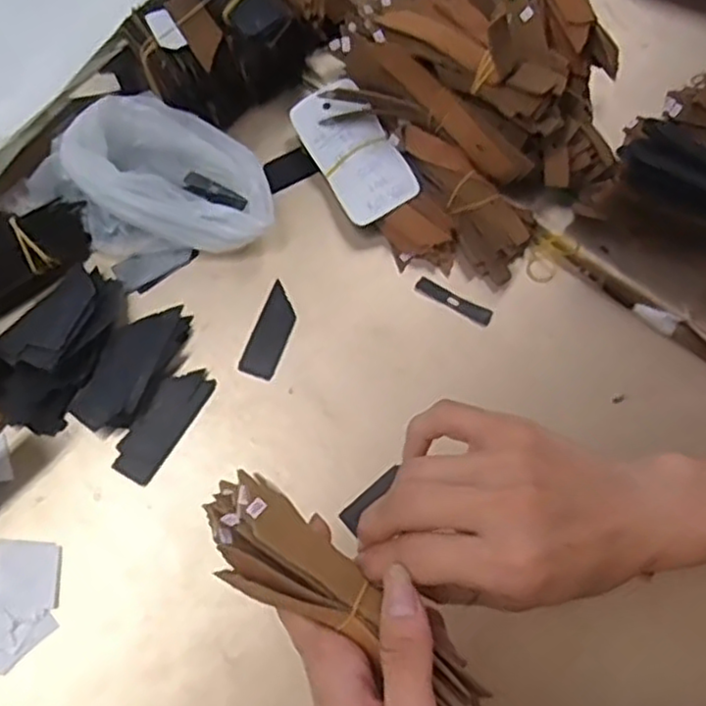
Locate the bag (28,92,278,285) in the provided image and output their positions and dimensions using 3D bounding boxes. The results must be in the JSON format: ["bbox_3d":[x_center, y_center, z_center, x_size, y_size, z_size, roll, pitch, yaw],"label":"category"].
[{"bbox_3d":[-0.129,-0.106,0.466,0.138,0.044,0.114,41,73,11],"label":"bag"}]

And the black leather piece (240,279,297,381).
[{"bbox_3d":[-0.052,-0.014,0.466,0.024,0.004,0.063,19,70,4],"label":"black leather piece"}]

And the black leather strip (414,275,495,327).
[{"bbox_3d":[0.067,-0.035,0.478,0.054,0.004,0.011,30,71,8],"label":"black leather strip"}]

